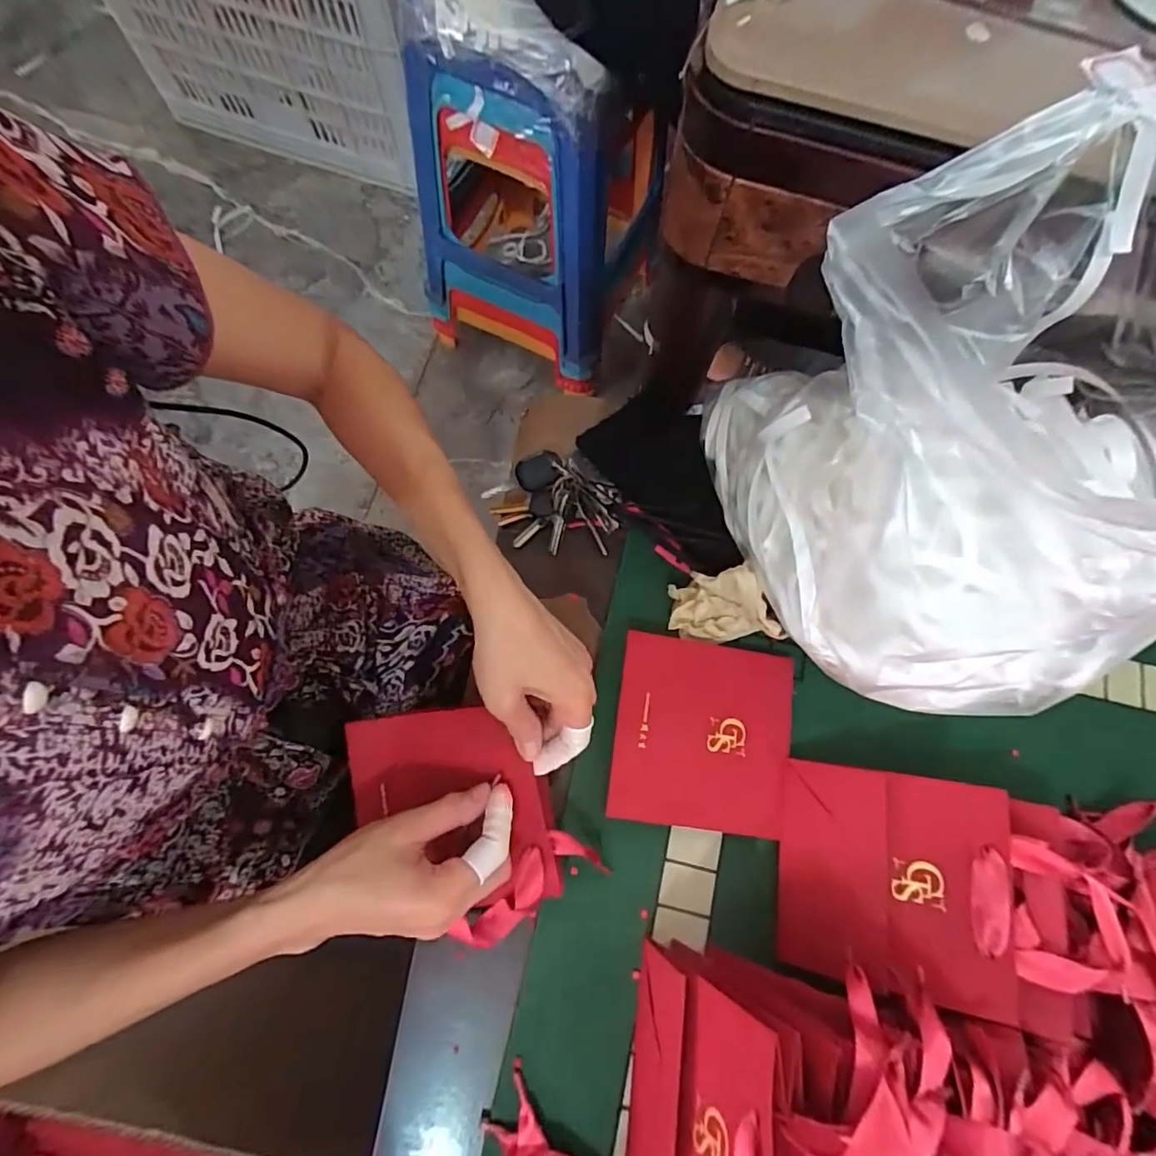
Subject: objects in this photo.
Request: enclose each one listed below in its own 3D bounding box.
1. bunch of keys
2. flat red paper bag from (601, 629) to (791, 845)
[{"bbox_3d":[-0.023,-0.066,0.487,0.114,0.030,0.081,14,74,2],"label":"bunch of keys"},{"bbox_3d":[0.099,0.122,0.430,0.137,0.007,0.139,10,76,-5],"label":"flat red paper bag"}]

